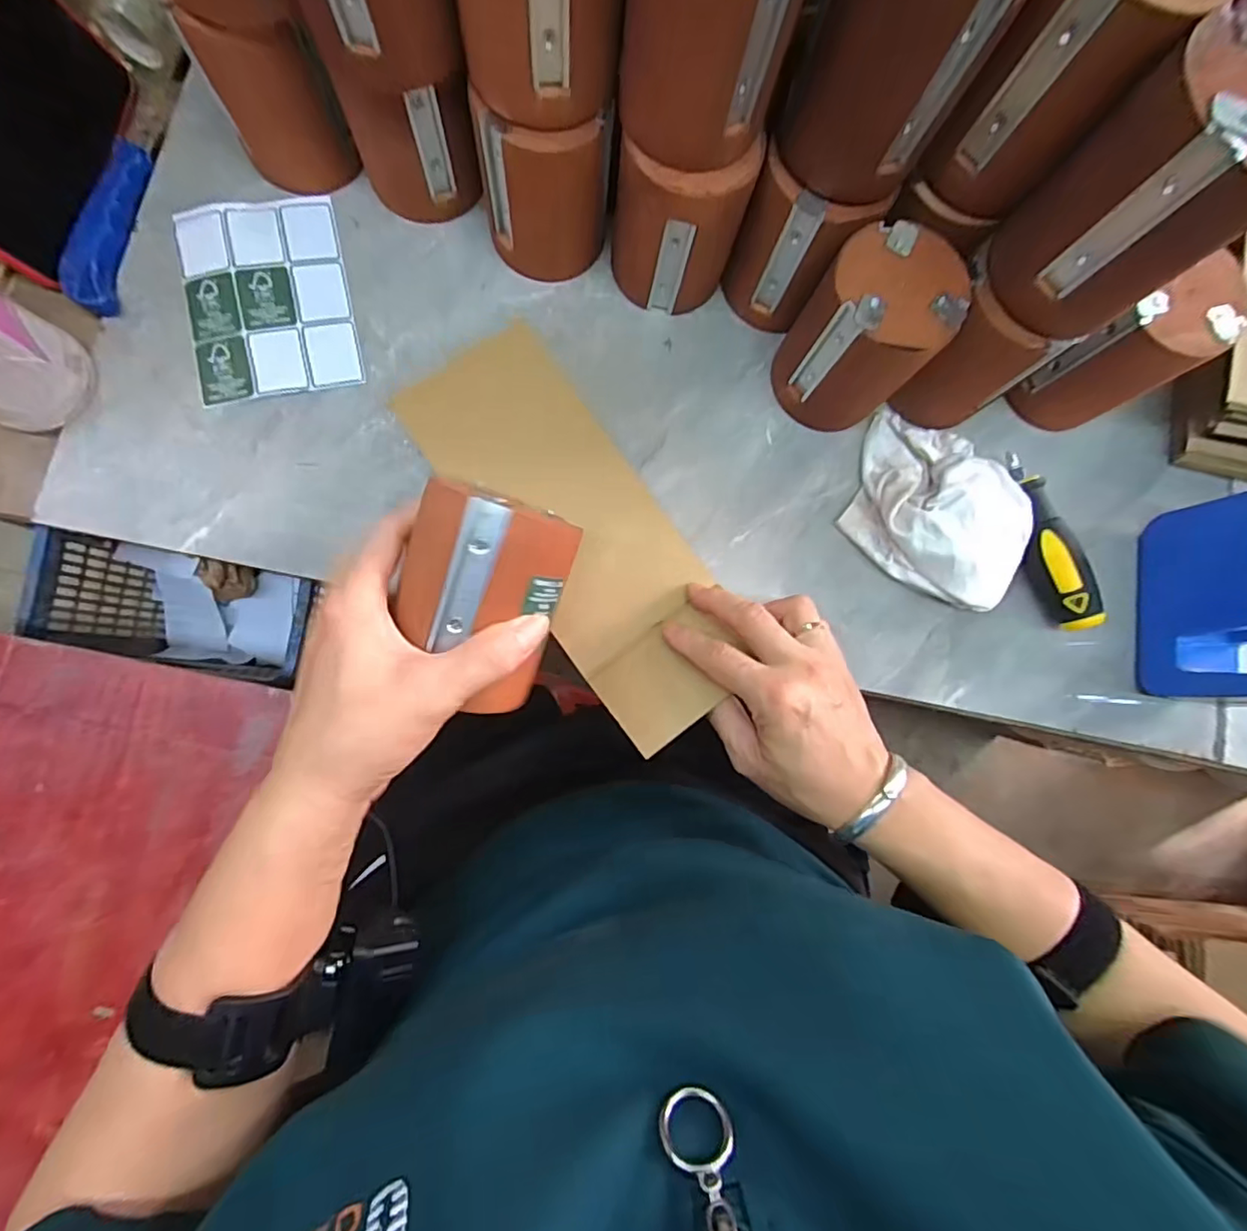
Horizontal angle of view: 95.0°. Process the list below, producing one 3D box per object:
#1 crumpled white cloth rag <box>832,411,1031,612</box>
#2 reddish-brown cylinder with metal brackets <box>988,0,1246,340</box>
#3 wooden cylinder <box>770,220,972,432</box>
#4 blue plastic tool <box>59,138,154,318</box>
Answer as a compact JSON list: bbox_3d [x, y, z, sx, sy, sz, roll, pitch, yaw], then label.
[{"bbox_3d":[0.218,-0.072,0.384,0.120,0.042,0.117,21,83,-3],"label":"crumpled white cloth rag"},{"bbox_3d":[0.247,-0.198,0.268,0.080,0.099,0.081,-42,90,-8],"label":"reddish-brown cylinder with metal brackets"},{"bbox_3d":[0.147,-0.173,0.360,0.076,0.100,0.078,1,84,-6],"label":"wooden cylinder"},{"bbox_3d":[-0.333,-0.254,0.368,0.026,0.014,0.120,9,84,-5],"label":"blue plastic tool"}]

